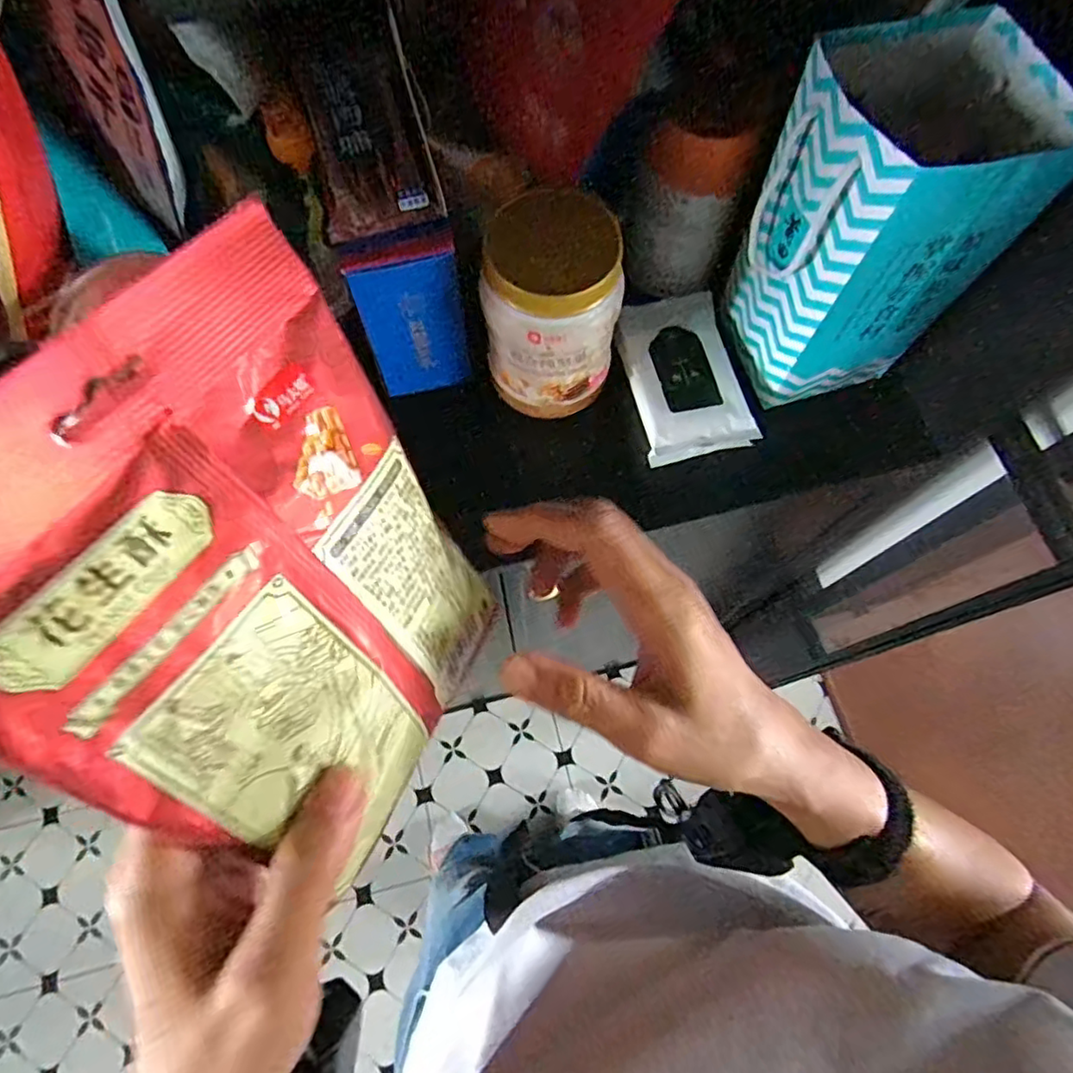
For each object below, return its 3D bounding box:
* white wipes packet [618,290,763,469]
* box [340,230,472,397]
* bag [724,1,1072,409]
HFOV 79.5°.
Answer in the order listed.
[{"bbox_3d":[0.124,-0.140,0.541,0.090,0.024,0.157,-10,70,-3],"label":"white wipes packet"},{"bbox_3d":[-0.088,-0.157,0.480,0.073,0.133,0.025,-14,71,-4],"label":"box"},{"bbox_3d":[0.228,-0.206,0.446,0.126,0.204,0.109,-11,70,-3],"label":"bag"}]

